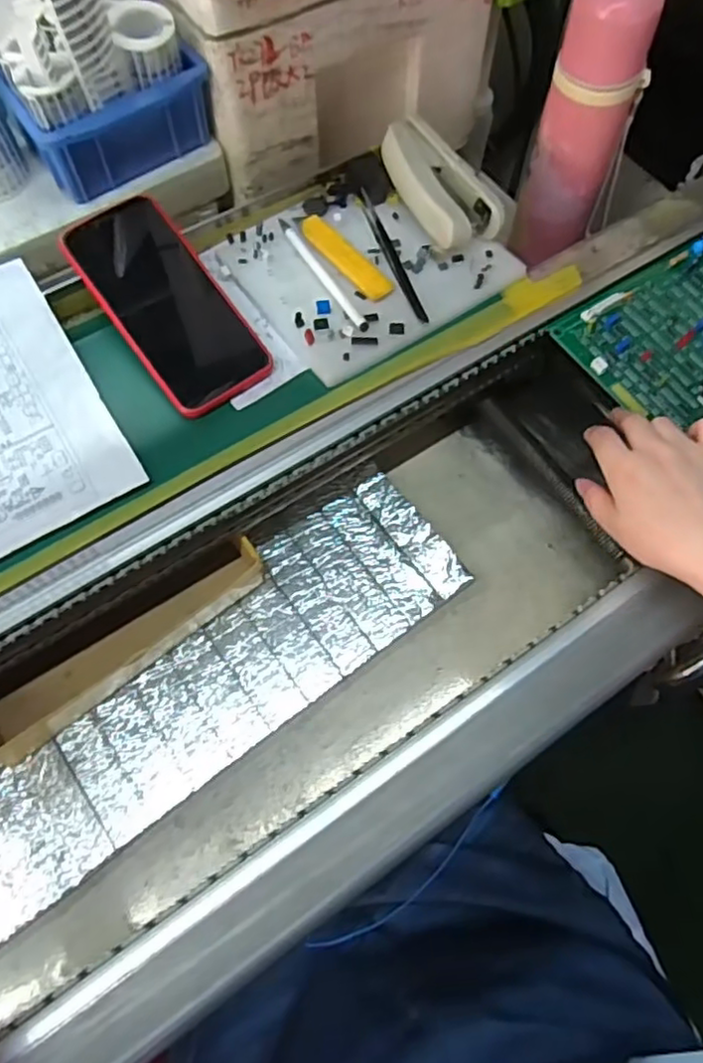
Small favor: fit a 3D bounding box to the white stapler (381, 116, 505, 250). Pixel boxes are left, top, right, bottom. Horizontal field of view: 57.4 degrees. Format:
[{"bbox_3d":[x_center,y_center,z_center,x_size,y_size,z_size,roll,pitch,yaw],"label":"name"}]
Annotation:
[{"bbox_3d":[0.068,-0.267,0.499,0.053,0.039,0.112,-27,70,-14],"label":"white stapler"}]

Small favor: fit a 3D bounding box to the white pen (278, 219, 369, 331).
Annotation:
[{"bbox_3d":[-0.021,-0.193,0.479,0.009,0.006,0.123,-28,70,-14],"label":"white pen"}]

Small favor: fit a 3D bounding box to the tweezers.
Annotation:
[{"bbox_3d":[0.032,-0.207,0.484,0.011,0.020,0.118,-20,68,-11],"label":"tweezers"}]

